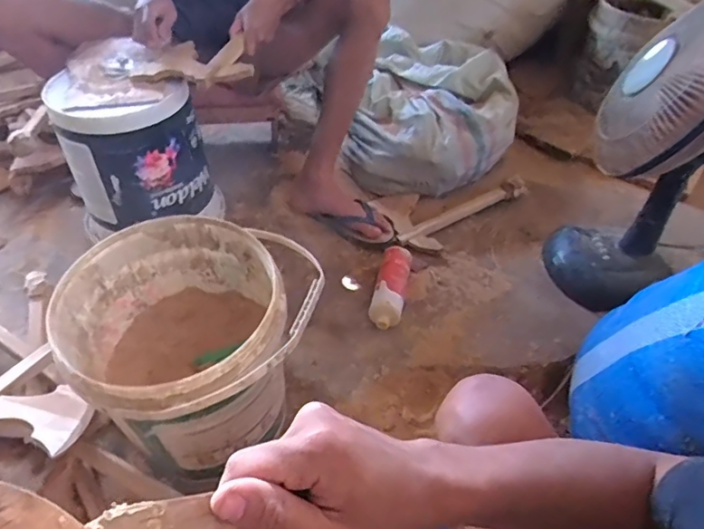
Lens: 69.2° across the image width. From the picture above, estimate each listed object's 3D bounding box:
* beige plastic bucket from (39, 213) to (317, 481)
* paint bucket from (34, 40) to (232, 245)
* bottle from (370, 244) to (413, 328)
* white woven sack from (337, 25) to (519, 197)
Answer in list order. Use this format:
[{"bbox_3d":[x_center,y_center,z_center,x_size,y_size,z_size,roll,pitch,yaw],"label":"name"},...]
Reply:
[{"bbox_3d":[-0.222,0.139,0.778,0.338,0.288,0.322,29,52,26],"label":"beige plastic bucket"},{"bbox_3d":[-0.486,-0.274,1.136,0.281,0.325,0.333,-20,48,-18],"label":"paint bucket"},{"bbox_3d":[0.087,0.044,1.102,0.066,0.075,0.206,9,46,9],"label":"bottle"},{"bbox_3d":[0.209,-0.406,1.389,0.449,0.241,0.390,18,48,17],"label":"white woven sack"}]

